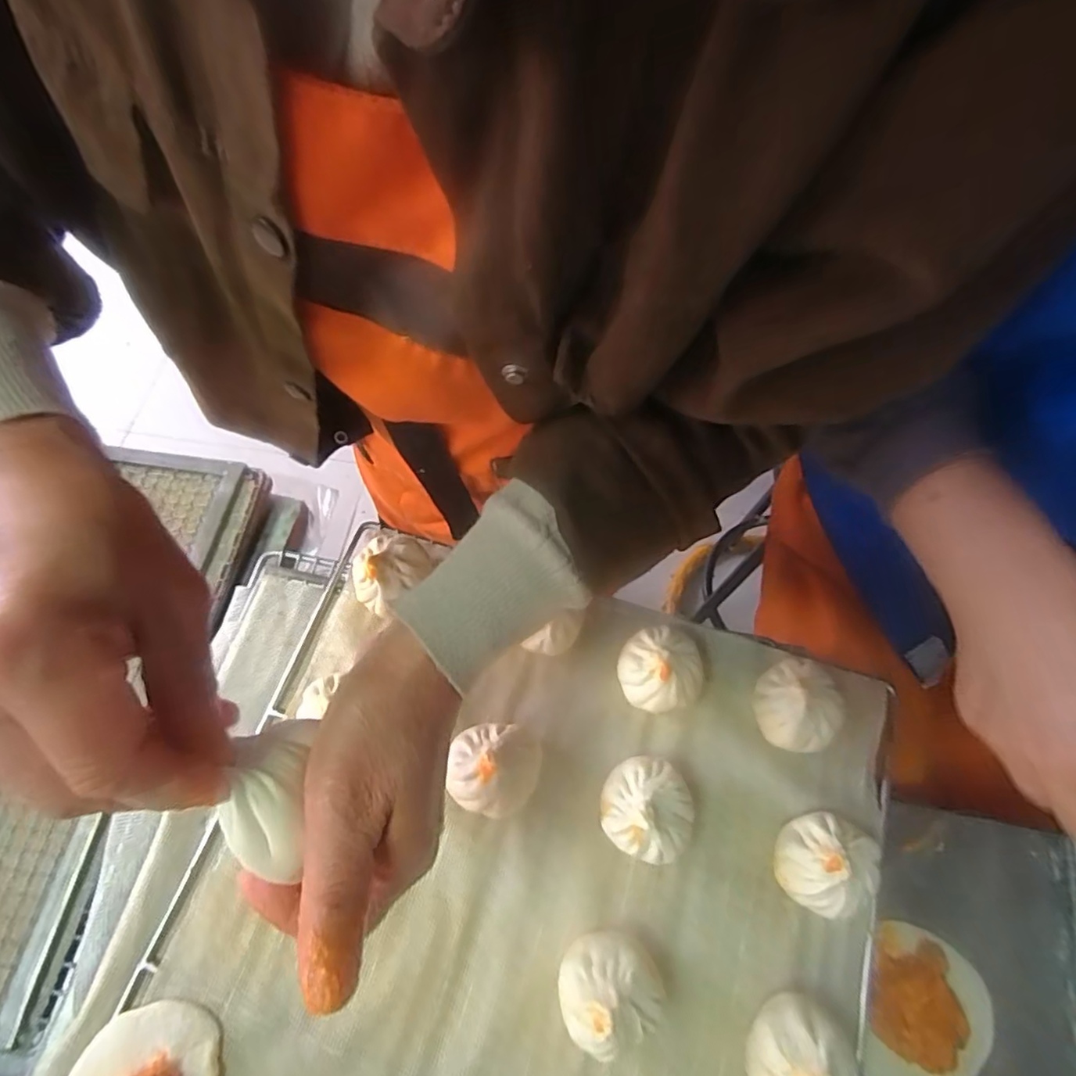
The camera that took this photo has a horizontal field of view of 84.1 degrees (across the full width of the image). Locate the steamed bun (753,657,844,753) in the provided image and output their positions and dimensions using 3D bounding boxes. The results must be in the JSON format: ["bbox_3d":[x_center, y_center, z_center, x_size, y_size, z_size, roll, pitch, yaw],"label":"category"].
[{"bbox_3d":[0.164,0.104,0.373,0.050,0.037,0.056,8,66,4],"label":"steamed bun"}]

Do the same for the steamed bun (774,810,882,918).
[{"bbox_3d":[0.161,0.181,0.333,0.046,0.038,0.050,0,66,0],"label":"steamed bun"}]

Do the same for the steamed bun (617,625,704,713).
[{"bbox_3d":[0.078,0.084,0.381,0.051,0.043,0.050,0,66,0],"label":"steamed bun"}]

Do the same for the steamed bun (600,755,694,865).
[{"bbox_3d":[0.063,0.157,0.347,0.050,0.044,0.051,0,66,0],"label":"steamed bun"}]

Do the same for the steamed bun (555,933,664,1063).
[{"bbox_3d":[0.037,0.235,0.311,0.051,0.042,0.048,0,66,0],"label":"steamed bun"}]

